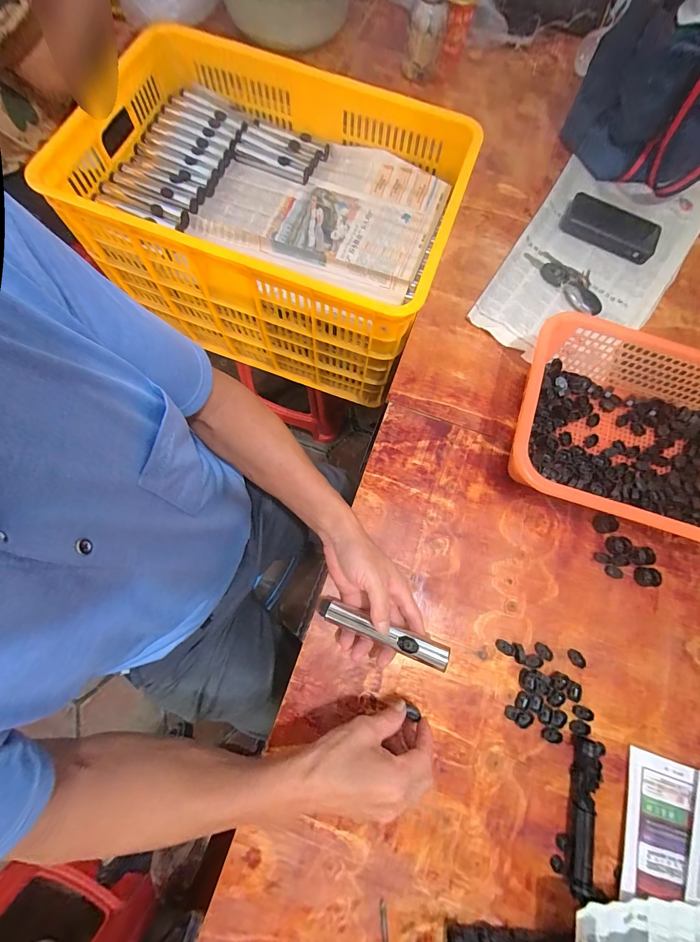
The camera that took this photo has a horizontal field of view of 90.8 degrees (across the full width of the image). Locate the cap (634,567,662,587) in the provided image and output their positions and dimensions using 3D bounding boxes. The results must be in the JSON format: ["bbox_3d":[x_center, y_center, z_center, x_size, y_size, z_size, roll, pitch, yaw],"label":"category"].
[{"bbox_3d":[0.399,0.143,0.463,0.029,0.015,0.024,11,75,-1],"label":"cap"}]

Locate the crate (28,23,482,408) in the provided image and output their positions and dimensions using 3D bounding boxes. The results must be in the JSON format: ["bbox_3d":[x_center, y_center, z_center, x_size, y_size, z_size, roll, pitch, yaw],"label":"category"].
[{"bbox_3d":[-0.141,-0.475,0.682,0.631,0.293,0.432,21,75,2],"label":"crate"}]

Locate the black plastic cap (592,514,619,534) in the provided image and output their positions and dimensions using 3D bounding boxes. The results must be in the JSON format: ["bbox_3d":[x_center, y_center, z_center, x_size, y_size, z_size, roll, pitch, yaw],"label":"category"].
[{"bbox_3d":[0.352,0.072,0.474,0.029,0.009,0.025,-4,76,-4],"label":"black plastic cap"}]

